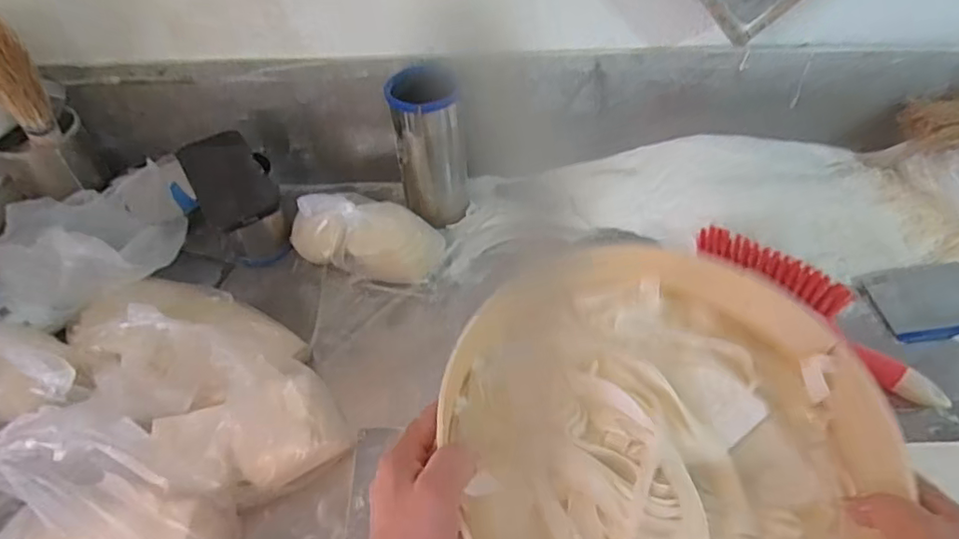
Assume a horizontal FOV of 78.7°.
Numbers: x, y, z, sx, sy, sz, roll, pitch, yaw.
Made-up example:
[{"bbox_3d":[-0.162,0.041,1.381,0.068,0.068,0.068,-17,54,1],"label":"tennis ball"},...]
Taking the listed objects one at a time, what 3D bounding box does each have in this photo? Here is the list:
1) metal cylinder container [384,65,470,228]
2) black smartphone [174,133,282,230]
[{"bbox_3d":[-0.063,-0.157,0.759,0.094,0.201,0.088,-2,50,-4],"label":"metal cylinder container"},{"bbox_3d":[-0.305,-0.112,0.706,0.080,0.015,0.164,-27,56,-23],"label":"black smartphone"}]

